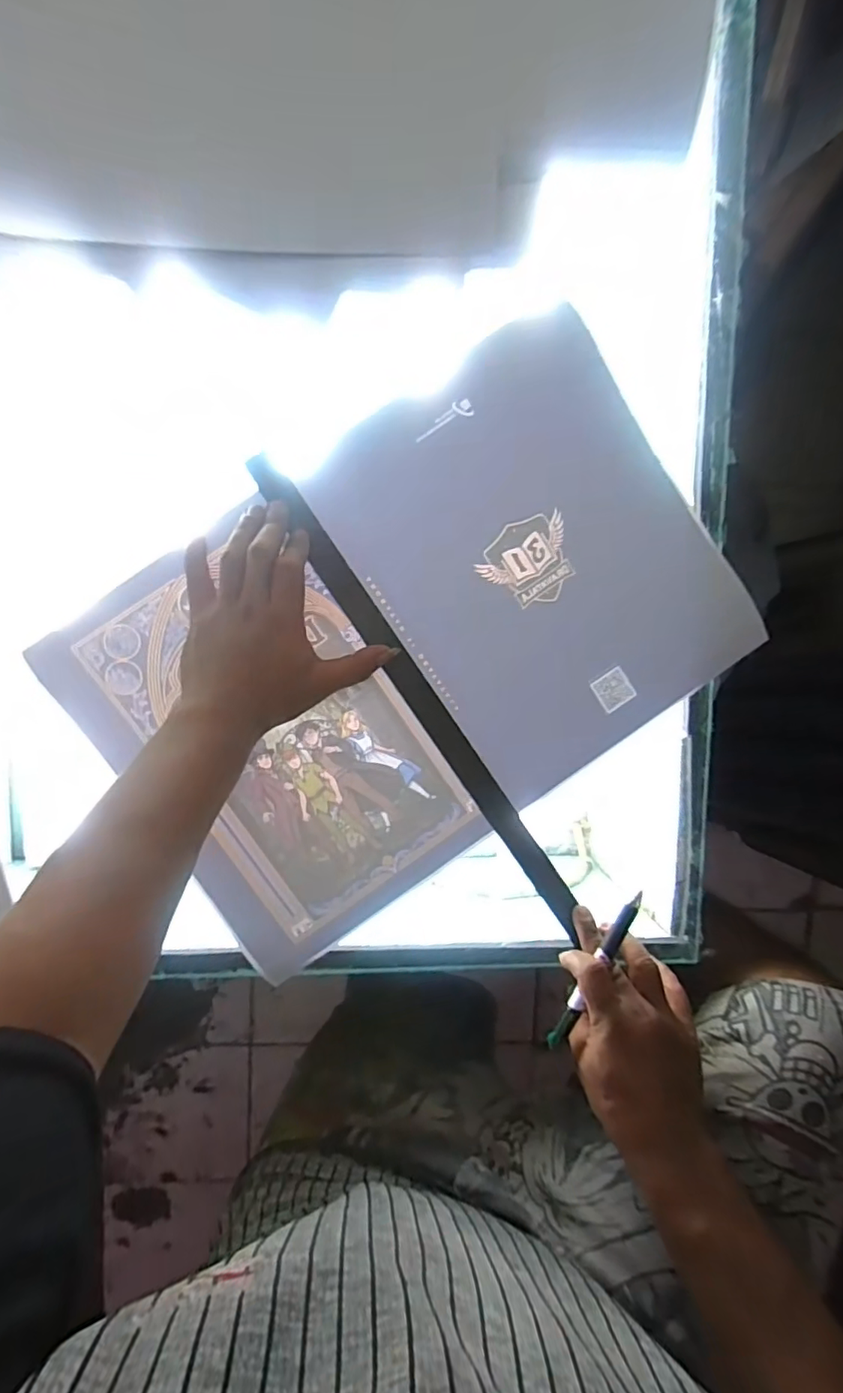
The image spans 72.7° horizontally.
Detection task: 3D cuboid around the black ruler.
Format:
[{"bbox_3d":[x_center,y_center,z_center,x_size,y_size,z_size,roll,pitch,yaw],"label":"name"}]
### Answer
[{"bbox_3d":[0.004,0.005,0.445,0.025,0.009,0.430,-34,96,-1],"label":"black ruler"}]

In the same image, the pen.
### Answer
[{"bbox_3d":[0.133,0.208,0.436,0.013,0.012,0.131,35,84,-6],"label":"pen"}]

